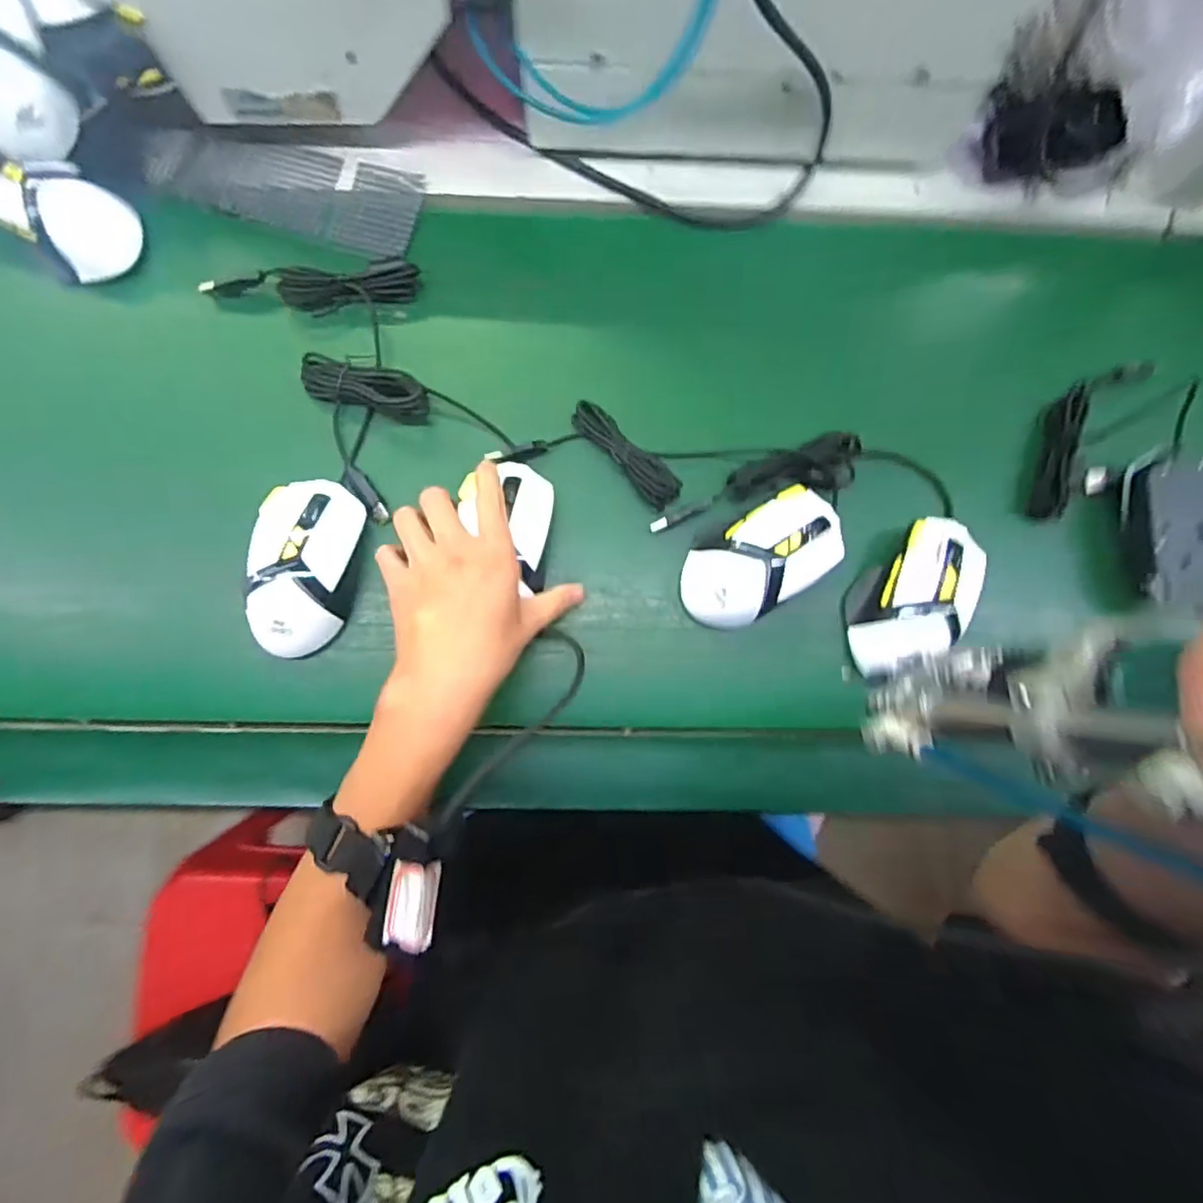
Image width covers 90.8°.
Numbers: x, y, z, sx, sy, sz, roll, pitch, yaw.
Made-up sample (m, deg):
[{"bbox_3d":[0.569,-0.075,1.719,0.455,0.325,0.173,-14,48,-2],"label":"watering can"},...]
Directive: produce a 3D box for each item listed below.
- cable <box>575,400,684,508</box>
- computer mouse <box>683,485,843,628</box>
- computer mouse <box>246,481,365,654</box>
[{"bbox_3d":[0.018,-0.107,0.428,0.026,0.011,0.094,-44,87,-7],"label":"cable"},{"bbox_3d":[0.113,-0.031,0.410,0.118,0.038,0.066,-32,85,-6],"label":"computer mouse"},{"bbox_3d":[-0.201,-0.024,0.401,0.059,0.033,0.118,7,83,-2],"label":"computer mouse"}]

